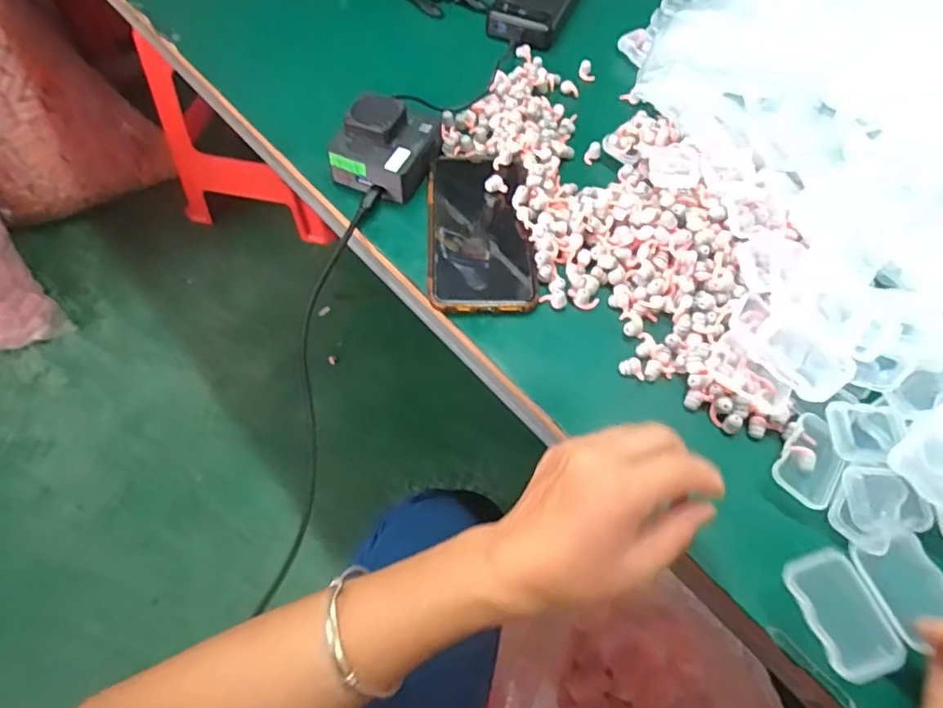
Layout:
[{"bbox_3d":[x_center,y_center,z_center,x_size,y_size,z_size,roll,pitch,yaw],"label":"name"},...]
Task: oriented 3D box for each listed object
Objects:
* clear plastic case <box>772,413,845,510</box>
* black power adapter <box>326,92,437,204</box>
[{"bbox_3d":[0.209,0.066,0.361,0.035,0.019,0.057,32,62,17],"label":"clear plastic case"},{"bbox_3d":[-0.067,-0.173,0.476,0.068,0.041,0.081,25,60,13],"label":"black power adapter"}]

